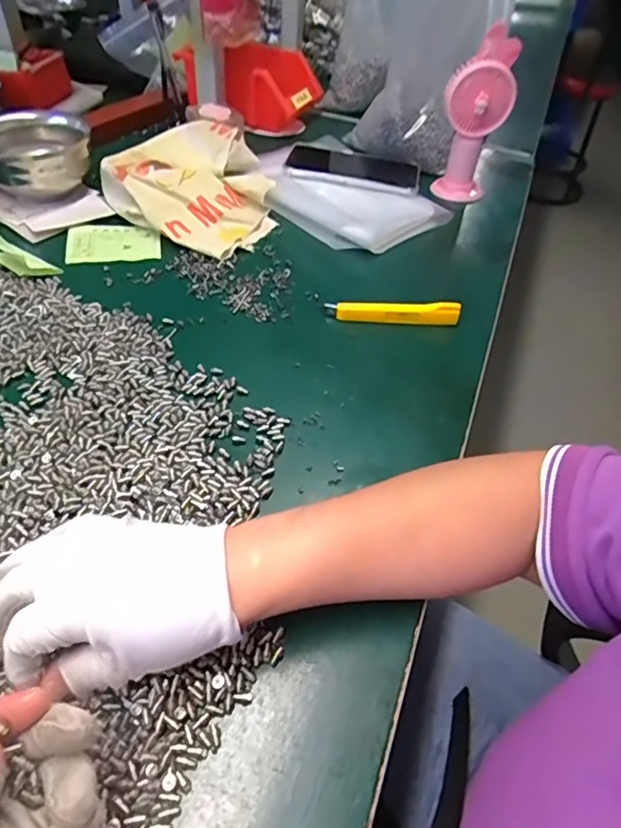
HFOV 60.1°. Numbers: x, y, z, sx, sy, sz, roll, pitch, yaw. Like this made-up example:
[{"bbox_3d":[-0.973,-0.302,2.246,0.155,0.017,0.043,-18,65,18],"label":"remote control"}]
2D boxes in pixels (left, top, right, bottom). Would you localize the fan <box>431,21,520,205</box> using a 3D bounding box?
[{"bbox_3d":[0.202,-0.365,0.664,0.079,0.162,0.082,13,49,8],"label":"fan"}]

